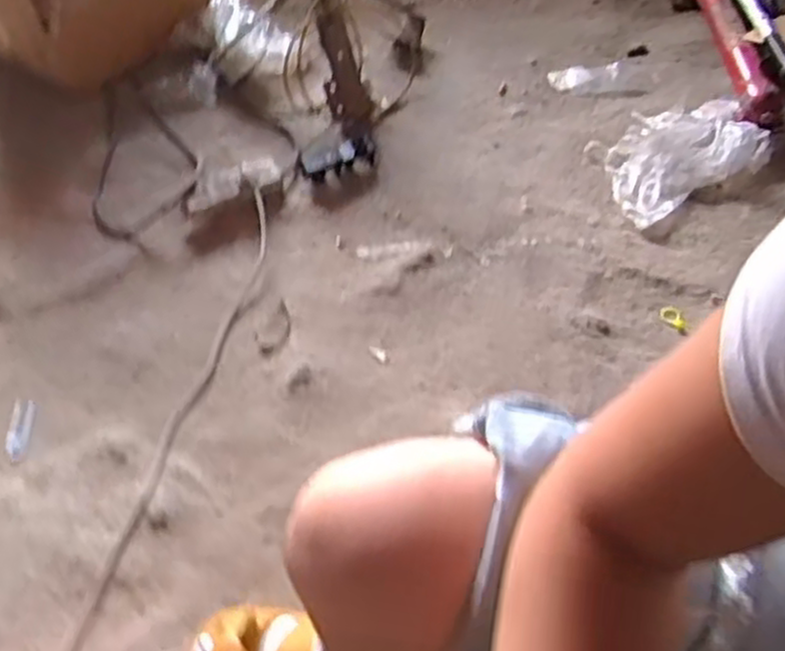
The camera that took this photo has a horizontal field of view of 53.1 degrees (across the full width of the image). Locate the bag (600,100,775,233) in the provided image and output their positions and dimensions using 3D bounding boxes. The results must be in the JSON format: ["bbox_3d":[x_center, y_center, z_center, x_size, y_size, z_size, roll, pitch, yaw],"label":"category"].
[{"bbox_3d":[0.473,-0.298,1.294,0.306,0.062,0.198,-25,54,-16],"label":"bag"}]

